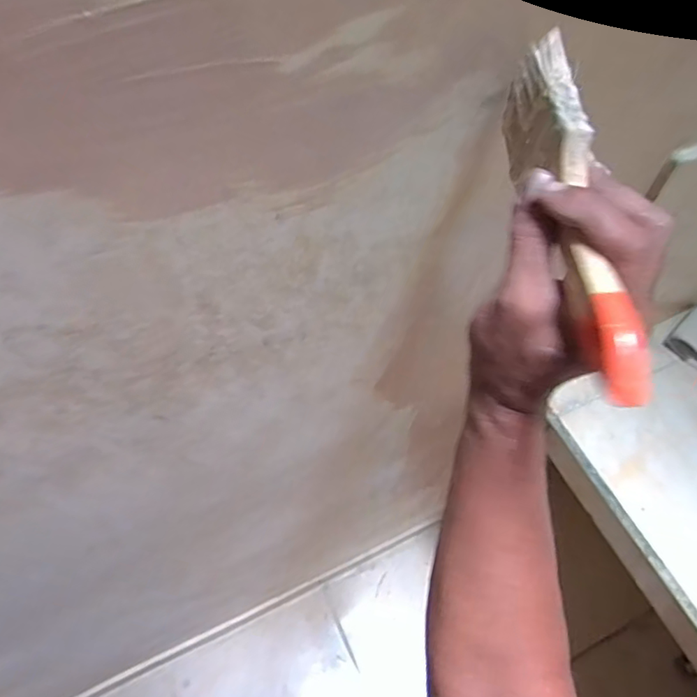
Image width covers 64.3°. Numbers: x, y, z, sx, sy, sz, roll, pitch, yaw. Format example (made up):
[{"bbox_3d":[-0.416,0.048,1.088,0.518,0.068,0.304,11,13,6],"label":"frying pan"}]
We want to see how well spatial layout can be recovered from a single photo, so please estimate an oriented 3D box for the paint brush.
[{"bbox_3d":[0.108,-0.067,0.275,0.019,0.055,0.202,0,65,-5],"label":"paint brush"}]

